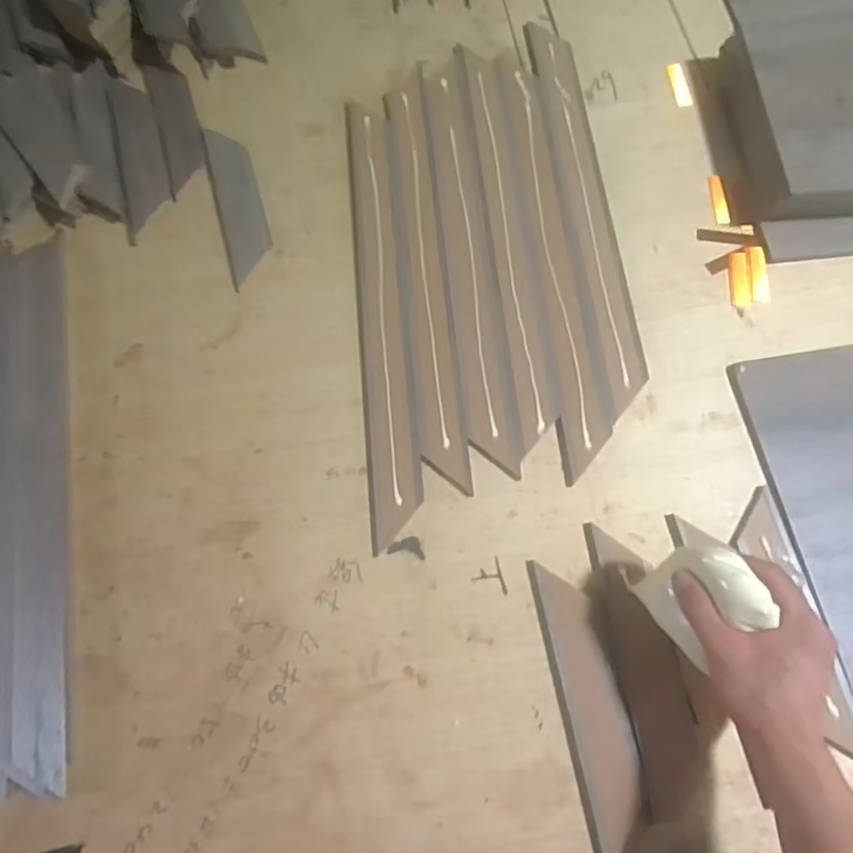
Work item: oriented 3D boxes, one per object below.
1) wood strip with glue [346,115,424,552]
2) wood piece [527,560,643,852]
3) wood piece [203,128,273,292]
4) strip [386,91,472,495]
[{"bbox_3d":[-0.046,-0.134,0.639,0.047,0.007,0.494,-5,69,0],"label":"wood strip with glue"},{"bbox_3d":[0.132,0.219,0.503,0.049,0.011,0.212,-9,70,-2],"label":"wood piece"},{"bbox_3d":[-0.208,-0.247,0.686,0.050,0.007,0.207,-16,70,-4],"label":"wood piece"},{"bbox_3d":[-0.003,-0.166,0.647,0.044,0.006,0.465,-6,69,-1],"label":"strip"}]

